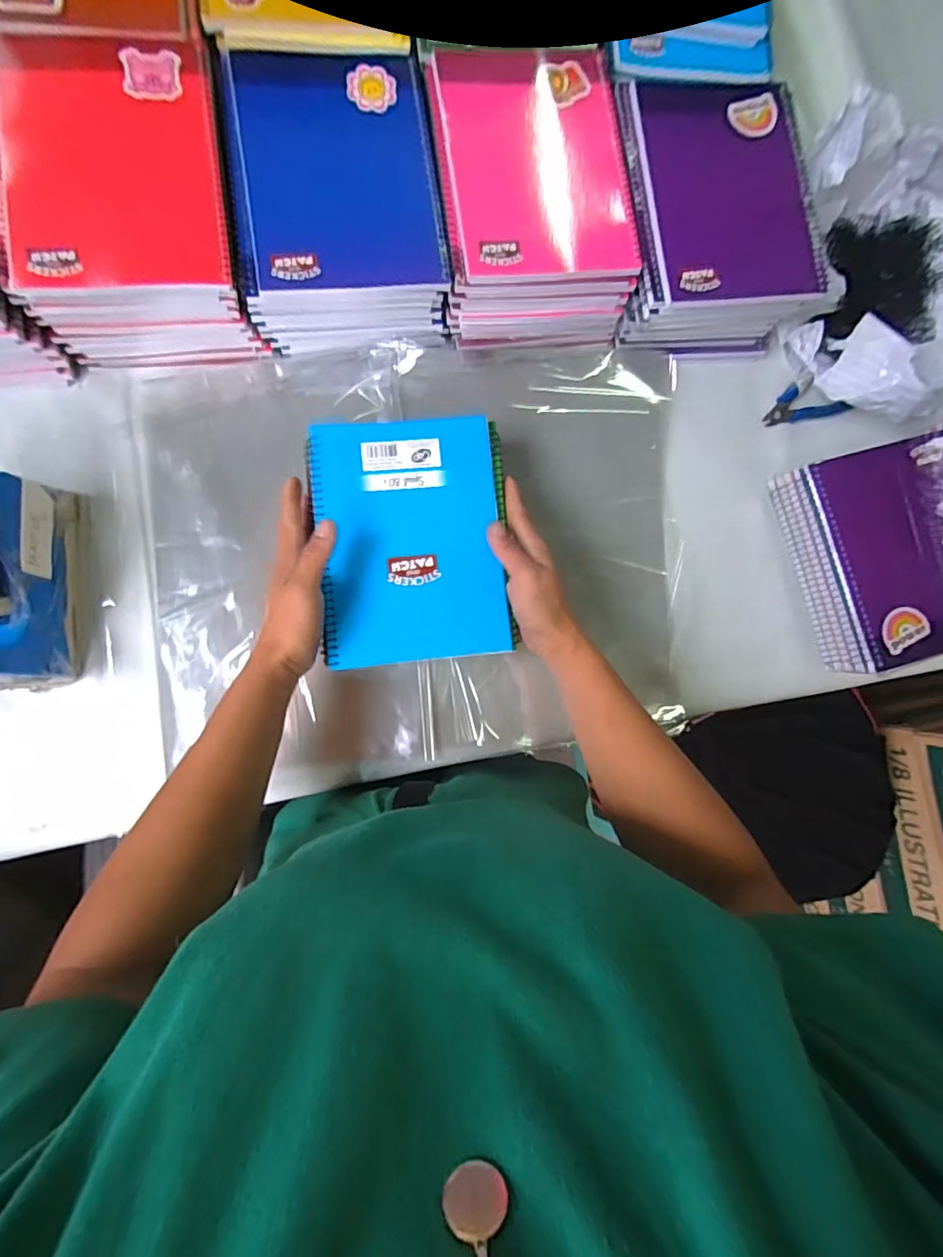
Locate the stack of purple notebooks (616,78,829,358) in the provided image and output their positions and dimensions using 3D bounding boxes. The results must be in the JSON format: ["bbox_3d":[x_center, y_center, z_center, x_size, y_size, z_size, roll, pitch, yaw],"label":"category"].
[{"bbox_3d":[0.212,-0.370,0.478,0.173,0.091,0.206,-8,88,-8],"label":"stack of purple notebooks"}]

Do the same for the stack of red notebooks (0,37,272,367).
[{"bbox_3d":[-0.271,-0.338,0.416,0.157,0.098,0.200,-8,88,-8],"label":"stack of red notebooks"}]

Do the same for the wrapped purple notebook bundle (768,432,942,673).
[{"bbox_3d":[0.401,-0.072,0.493,0.155,0.070,0.192,-15,89,-8],"label":"wrapped purple notebook bundle"}]

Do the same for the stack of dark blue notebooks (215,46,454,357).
[{"bbox_3d":[-0.108,-0.353,0.440,0.160,0.091,0.195,-5,87,-8],"label":"stack of dark blue notebooks"}]

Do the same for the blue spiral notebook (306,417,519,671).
[{"bbox_3d":[-0.047,-0.073,0.420,0.151,0.012,0.195,-5,87,-8],"label":"blue spiral notebook"}]

